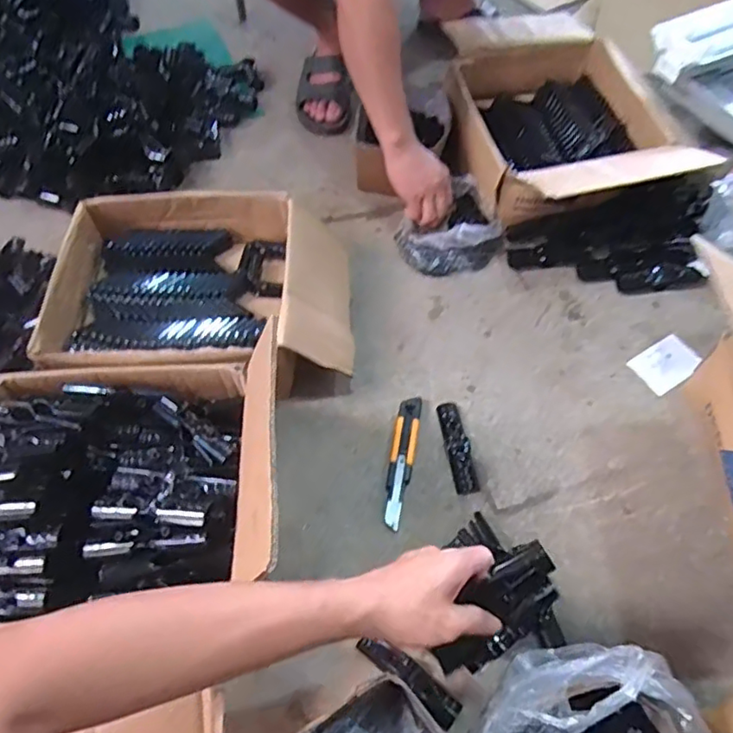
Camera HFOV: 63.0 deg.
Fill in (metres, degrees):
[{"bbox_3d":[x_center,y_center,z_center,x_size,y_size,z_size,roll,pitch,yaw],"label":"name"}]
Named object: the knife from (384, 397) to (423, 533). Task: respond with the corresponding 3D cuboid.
[{"bbox_3d":[0.048,0.124,0.807,0.033,0.011,0.185,9,59,7],"label":"knife"}]

